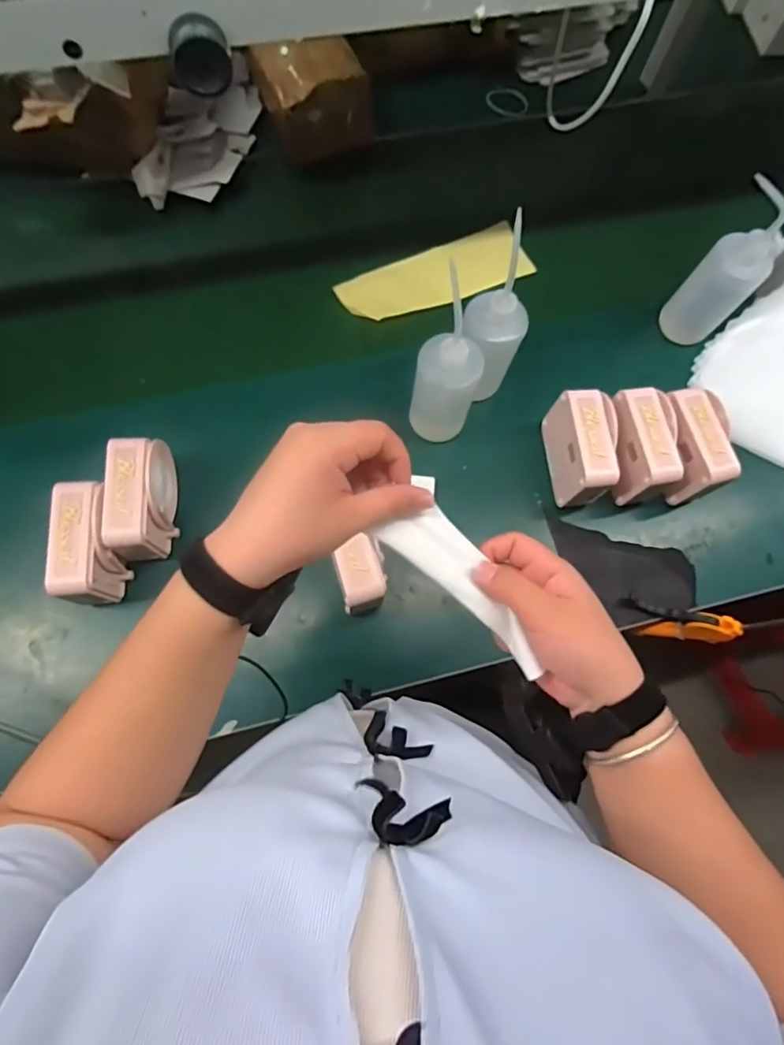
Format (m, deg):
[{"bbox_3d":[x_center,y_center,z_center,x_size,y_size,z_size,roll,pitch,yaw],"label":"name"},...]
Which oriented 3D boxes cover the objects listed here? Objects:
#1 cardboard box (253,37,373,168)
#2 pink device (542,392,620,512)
[{"bbox_3d":[-0.113,-0.638,0.814,0.145,0.104,0.141,-21,75,-8],"label":"cardboard box"},{"bbox_3d":[0.242,-0.091,0.695,0.056,0.103,0.128,-4,73,-3],"label":"pink device"}]

